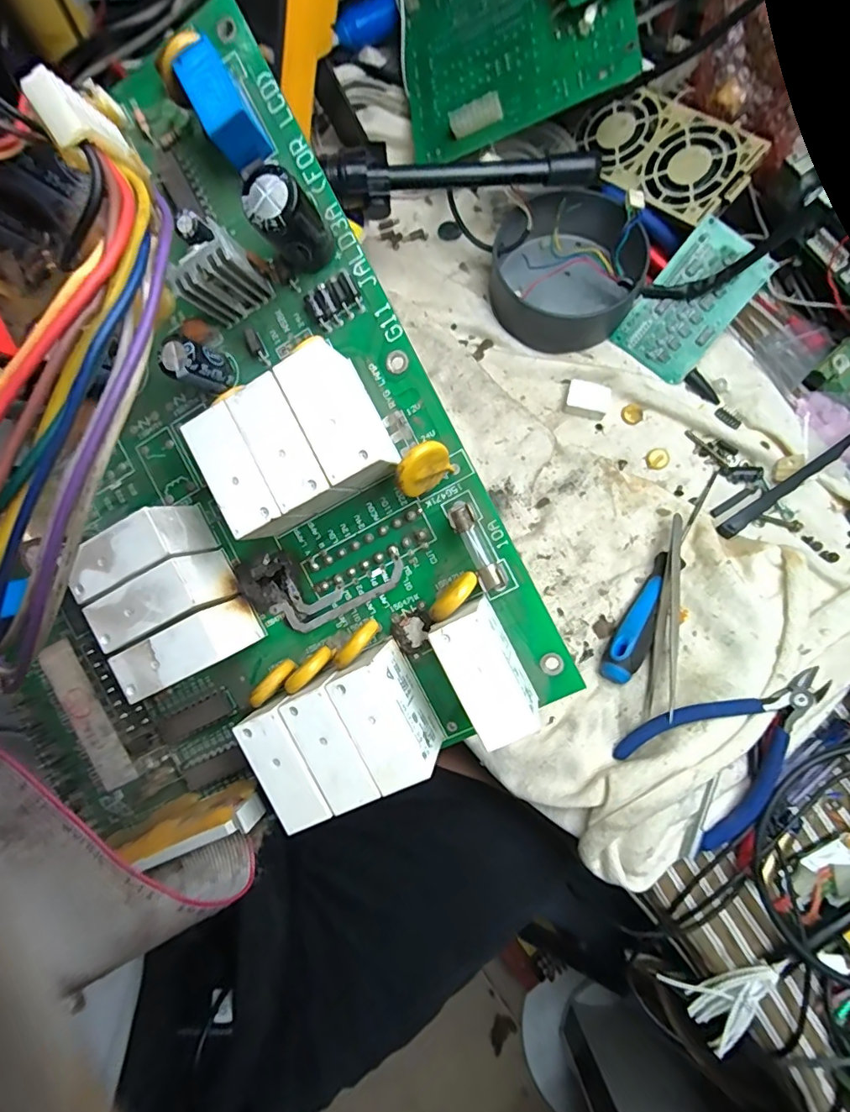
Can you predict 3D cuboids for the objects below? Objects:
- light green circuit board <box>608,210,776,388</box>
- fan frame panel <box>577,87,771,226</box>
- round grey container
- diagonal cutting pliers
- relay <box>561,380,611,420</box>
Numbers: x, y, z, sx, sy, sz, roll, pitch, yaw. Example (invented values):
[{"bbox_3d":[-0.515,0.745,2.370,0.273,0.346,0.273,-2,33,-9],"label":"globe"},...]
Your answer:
[{"bbox_3d":[0.190,-0.179,0.366,0.060,0.006,0.096,39,111,1],"label":"light green circuit board"},{"bbox_3d":[0.168,-0.289,0.369,0.128,0.008,0.065,45,102,20],"label":"fan frame panel"},{"bbox_3d":[0.104,-0.212,0.372,0.104,0.048,0.108,17,78,4],"label":"round grey container"},{"bbox_3d":[0.178,0.105,0.296,0.078,0.009,0.114,42,101,4],"label":"diagonal cutting pliers"},{"bbox_3d":[0.118,-0.114,0.372,0.032,0.012,0.022,11,78,3],"label":"relay"}]

